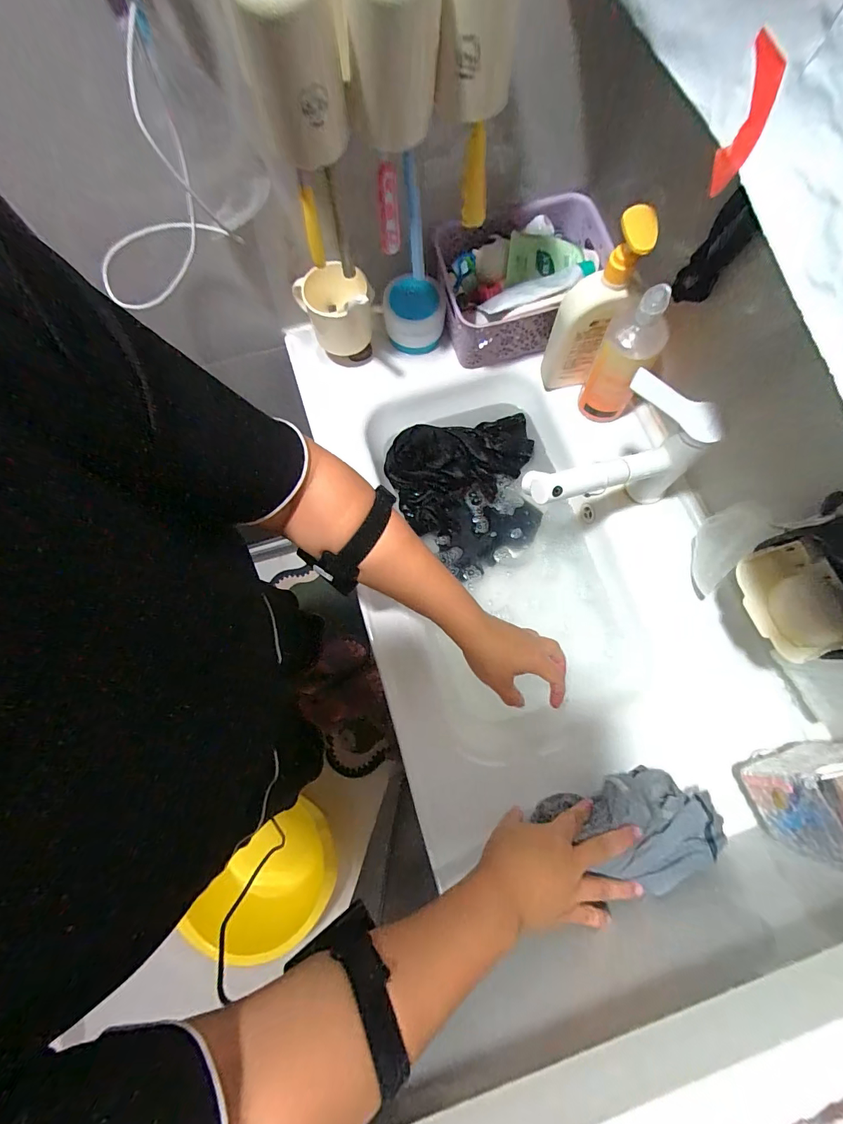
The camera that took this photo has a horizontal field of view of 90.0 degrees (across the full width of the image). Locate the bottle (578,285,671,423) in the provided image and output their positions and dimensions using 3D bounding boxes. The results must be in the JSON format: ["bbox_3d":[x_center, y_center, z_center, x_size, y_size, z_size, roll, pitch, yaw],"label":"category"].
[{"bbox_3d":[0.256,-0.254,0.531,0.073,0.186,0.068,0,75,0],"label":"bottle"}]

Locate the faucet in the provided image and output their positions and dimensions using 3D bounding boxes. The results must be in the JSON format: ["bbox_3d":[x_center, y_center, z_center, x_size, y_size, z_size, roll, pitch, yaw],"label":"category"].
[{"bbox_3d":[0.215,-0.118,0.493,0.210,0.184,0.080,-15,75,-4],"label":"faucet"}]

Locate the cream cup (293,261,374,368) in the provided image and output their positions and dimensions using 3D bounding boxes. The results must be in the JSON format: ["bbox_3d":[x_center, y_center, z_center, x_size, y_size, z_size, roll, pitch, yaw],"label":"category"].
[{"bbox_3d":[-0.115,-0.349,0.604,0.102,0.122,0.084,-19,75,-5],"label":"cream cup"}]

